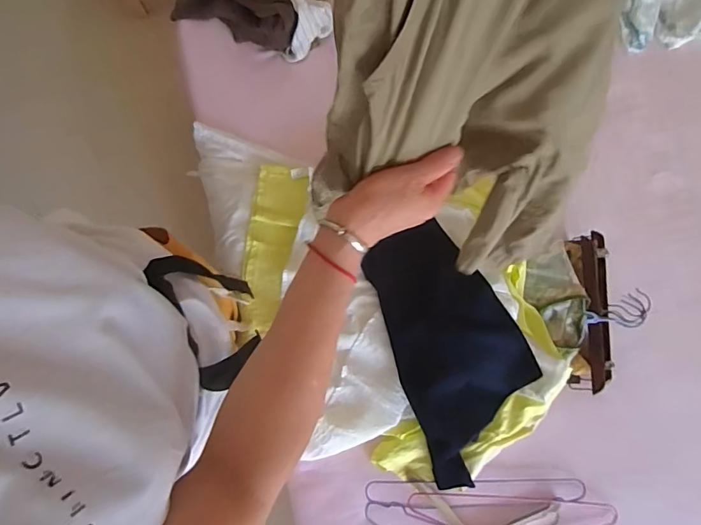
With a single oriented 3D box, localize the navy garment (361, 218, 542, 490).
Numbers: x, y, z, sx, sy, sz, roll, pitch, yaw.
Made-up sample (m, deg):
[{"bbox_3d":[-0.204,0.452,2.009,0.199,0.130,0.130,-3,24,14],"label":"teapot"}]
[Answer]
[{"bbox_3d":[0.191,0.156,0.860,0.243,0.045,0.456,-24,79,-6],"label":"navy garment"}]

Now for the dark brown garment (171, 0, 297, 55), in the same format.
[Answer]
[{"bbox_3d":[-0.258,-0.613,1.071,0.346,0.101,0.185,29,79,20],"label":"dark brown garment"}]

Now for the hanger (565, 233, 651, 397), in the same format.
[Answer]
[{"bbox_3d":[0.518,0.096,0.921,0.129,0.080,0.329,4,78,1],"label":"hanger"}]

